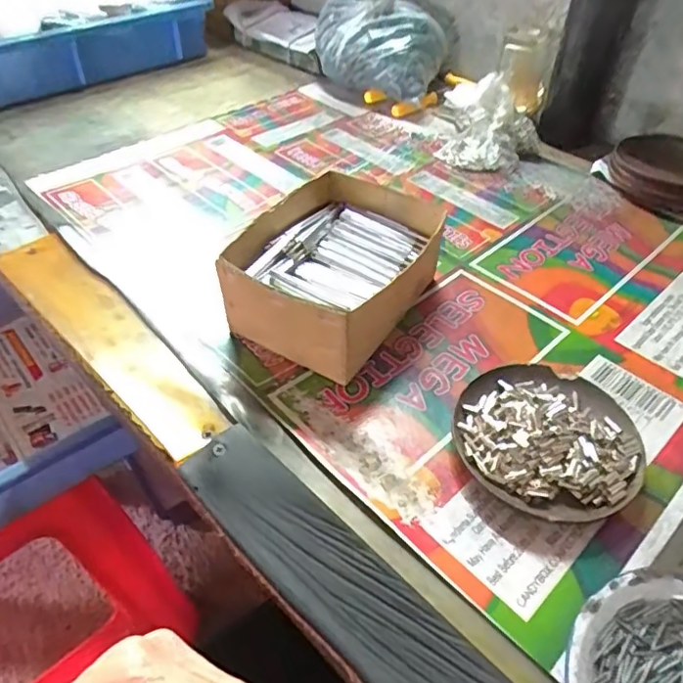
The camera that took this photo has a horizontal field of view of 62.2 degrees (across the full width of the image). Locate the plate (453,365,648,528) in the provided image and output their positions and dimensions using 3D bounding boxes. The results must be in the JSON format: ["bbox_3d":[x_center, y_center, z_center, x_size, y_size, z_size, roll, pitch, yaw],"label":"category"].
[{"bbox_3d":[0.132,0.059,0.362,0.110,0.026,0.109,1,46,-1],"label":"plate"}]

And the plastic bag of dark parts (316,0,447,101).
[{"bbox_3d":[0.047,-0.375,0.698,0.164,0.139,0.128,5,46,3],"label":"plastic bag of dark parts"}]

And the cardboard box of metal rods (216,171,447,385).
[{"bbox_3d":[-0.005,-0.054,0.439,0.129,0.069,0.160,20,49,16],"label":"cardboard box of metal rods"}]

